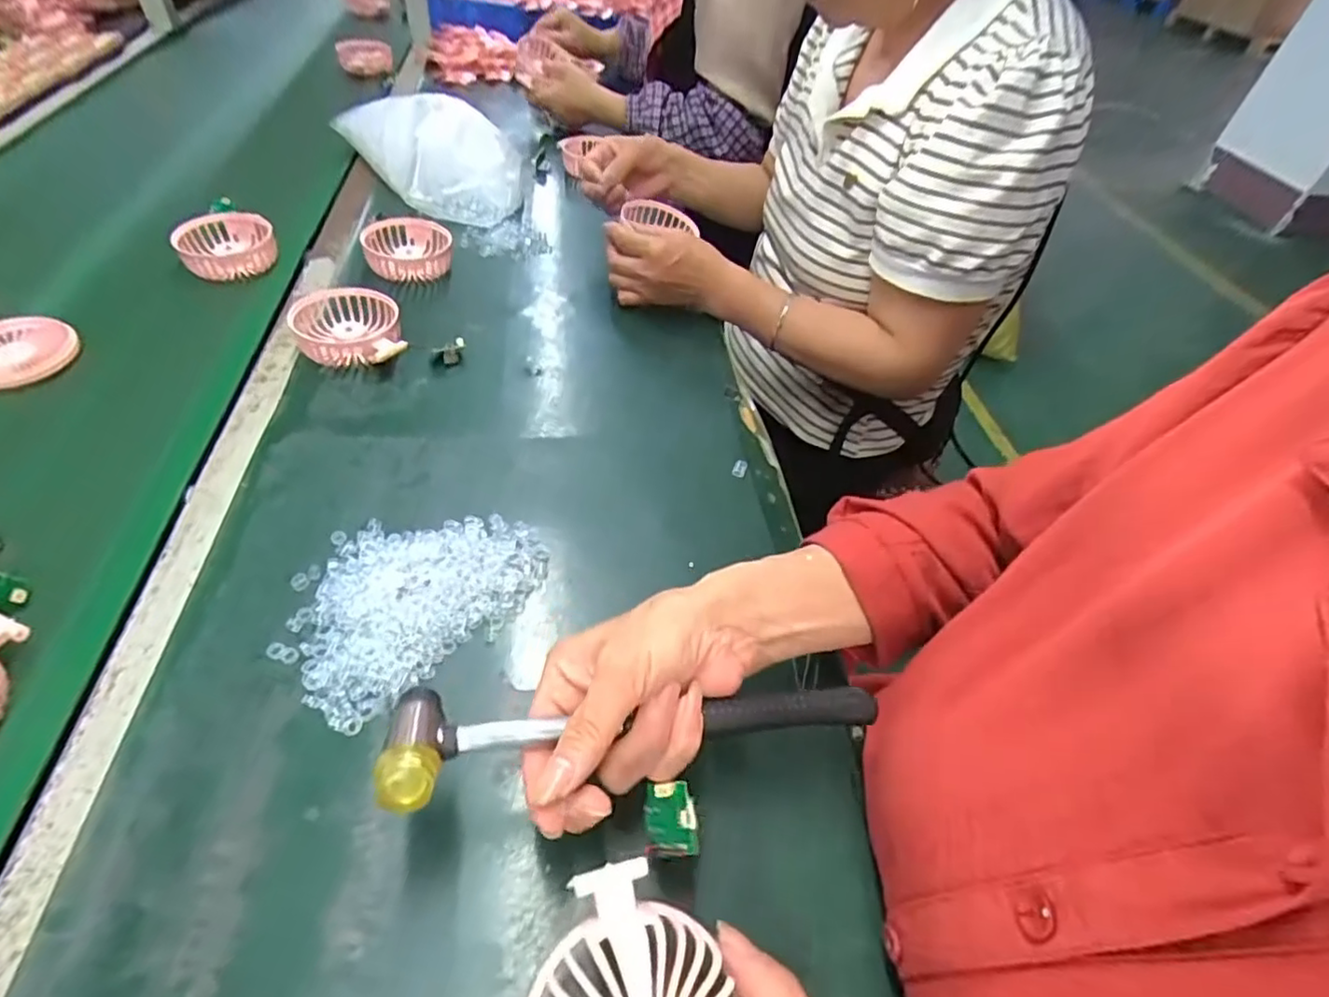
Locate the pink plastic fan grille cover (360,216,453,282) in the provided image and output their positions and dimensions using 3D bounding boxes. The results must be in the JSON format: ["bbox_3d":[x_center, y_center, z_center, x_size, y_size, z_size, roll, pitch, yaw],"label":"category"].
[{"bbox_3d":[-0.273,-0.267,0.672,0.085,0.035,0.086,-11,50,-16],"label":"pink plastic fan grille cover"}]

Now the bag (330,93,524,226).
[{"bbox_3d":[-0.288,-0.443,0.799,0.168,0.082,0.283,-25,56,-26],"label":"bag"}]

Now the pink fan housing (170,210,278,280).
[{"bbox_3d":[-0.450,-0.258,0.648,0.089,0.045,0.073,-34,60,-31],"label":"pink fan housing"}]

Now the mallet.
[{"bbox_3d":[-0.006,0.106,0.295,0.232,0.020,0.053,1,48,-13],"label":"mallet"}]

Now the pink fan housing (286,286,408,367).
[{"bbox_3d":[-0.282,-0.153,0.564,0.086,0.035,0.097,-11,50,-16],"label":"pink fan housing"}]

